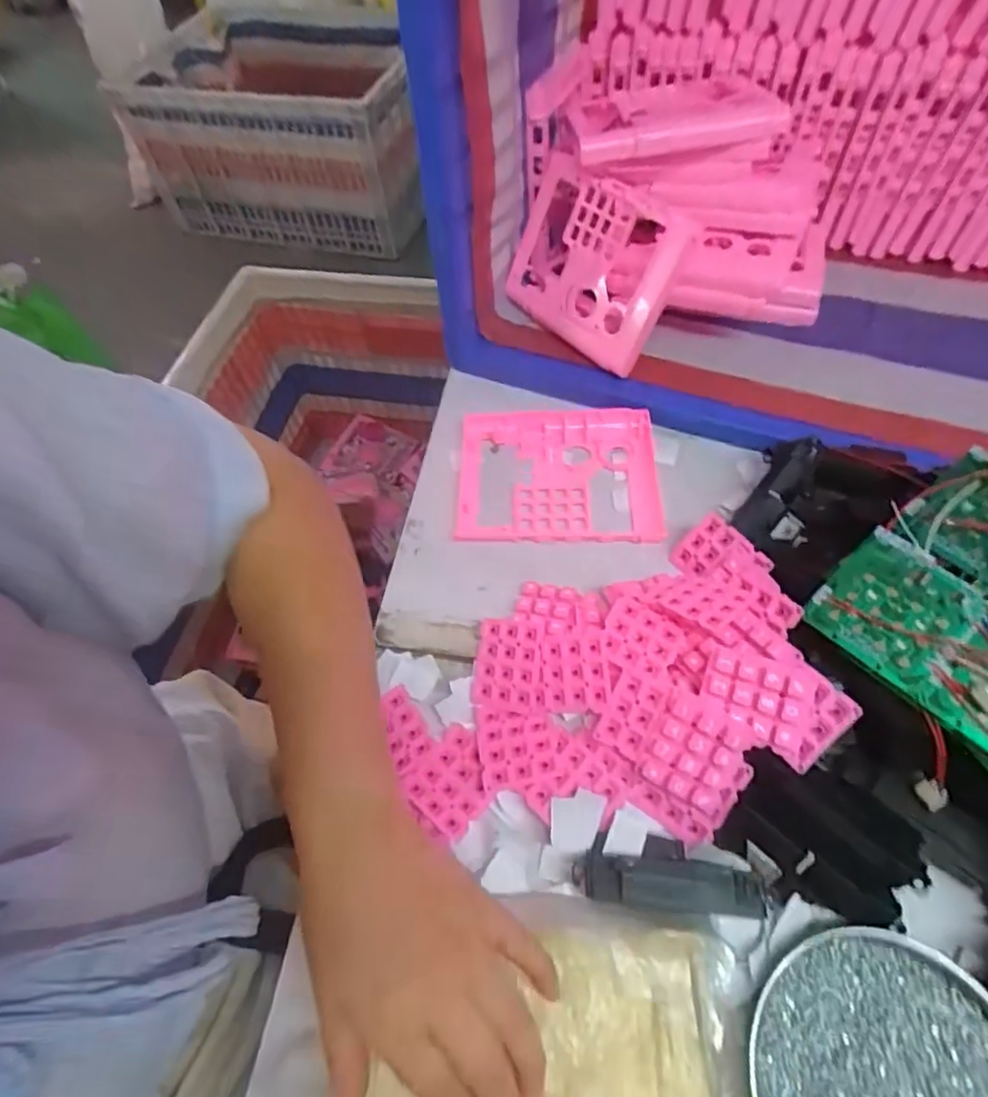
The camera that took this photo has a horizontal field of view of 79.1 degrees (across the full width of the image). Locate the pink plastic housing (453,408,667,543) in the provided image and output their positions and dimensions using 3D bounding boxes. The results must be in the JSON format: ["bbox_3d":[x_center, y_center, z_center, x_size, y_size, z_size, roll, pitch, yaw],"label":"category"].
[{"bbox_3d":[0.053,-0.064,0.508,0.165,0.013,0.137,-1,59,4],"label":"pink plastic housing"}]

